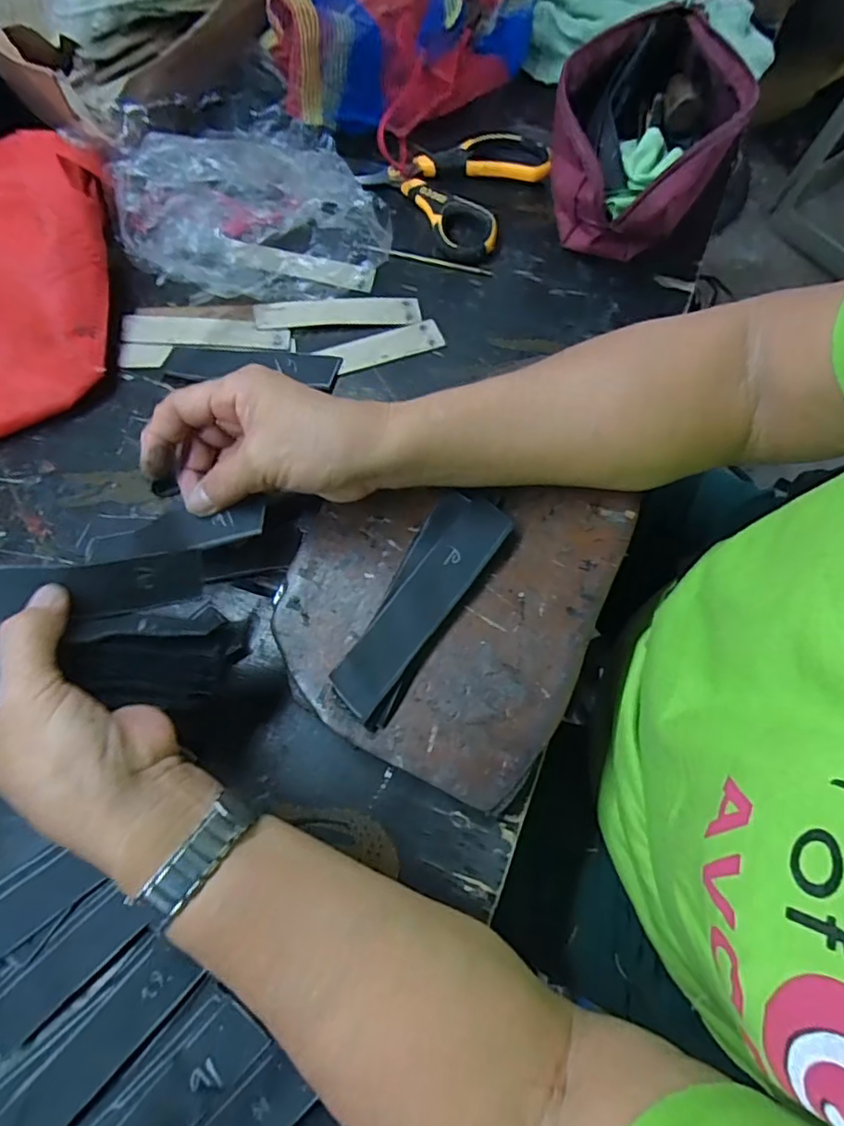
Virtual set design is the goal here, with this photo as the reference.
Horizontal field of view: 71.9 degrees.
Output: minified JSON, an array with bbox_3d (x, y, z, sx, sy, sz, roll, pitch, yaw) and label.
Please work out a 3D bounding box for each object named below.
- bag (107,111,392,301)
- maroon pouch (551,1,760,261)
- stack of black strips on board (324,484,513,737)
[{"bbox_3d":[-0.128,-0.254,0.424,0.206,0.060,0.106,2,70,1],"label":"bag"},{"bbox_3d":[0.166,-0.322,0.437,0.129,0.075,0.184,30,73,10],"label":"maroon pouch"},{"bbox_3d":[-0.001,0.020,0.324,0.043,0.014,0.139,31,73,11],"label":"stack of black strips on board"}]

